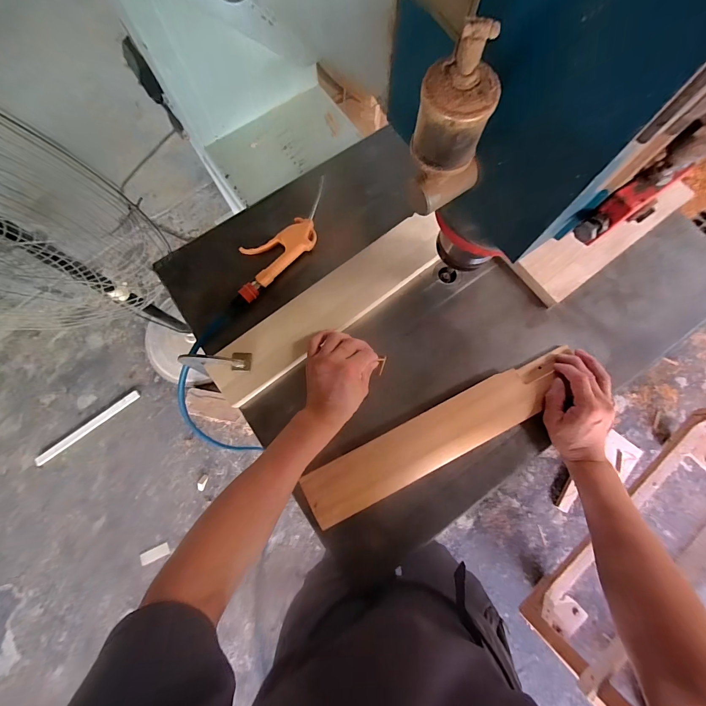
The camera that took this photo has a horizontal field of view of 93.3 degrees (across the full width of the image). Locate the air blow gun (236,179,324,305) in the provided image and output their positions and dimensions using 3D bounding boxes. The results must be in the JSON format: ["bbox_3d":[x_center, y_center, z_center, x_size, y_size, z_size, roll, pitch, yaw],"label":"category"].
[{"bbox_3d":[-0.110,-0.191,0.552,0.232,0.021,0.086,-43,81,-7],"label":"air blow gun"}]

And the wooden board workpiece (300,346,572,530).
[{"bbox_3d":[0.124,0.121,0.482,0.398,0.016,0.080,-27,79,-5],"label":"wooden board workpiece"}]

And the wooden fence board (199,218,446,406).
[{"bbox_3d":[-0.031,-0.076,0.513,0.410,0.030,0.083,-38,80,-6],"label":"wooden fence board"}]

